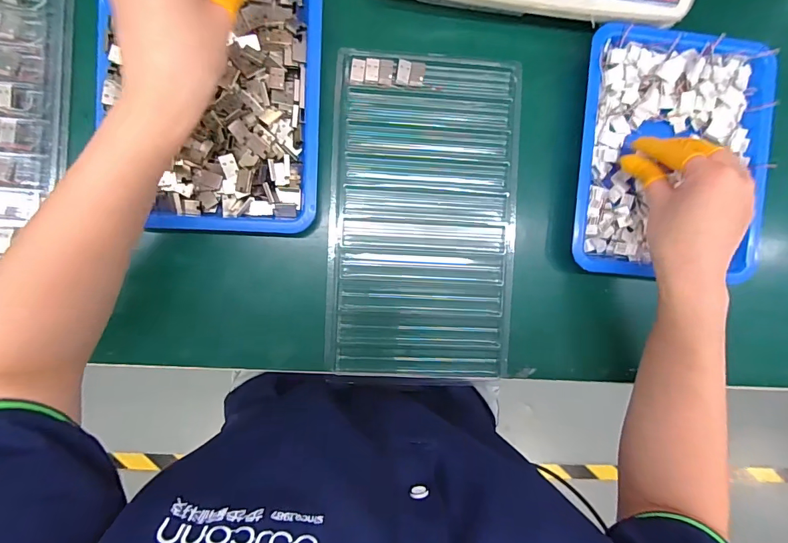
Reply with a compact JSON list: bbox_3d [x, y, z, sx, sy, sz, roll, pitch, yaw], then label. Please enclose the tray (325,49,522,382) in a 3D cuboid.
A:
[{"bbox_3d":[0.028,-0.046,0.367,0.166,0.017,0.284,2,92,-4],"label":"tray"}]

